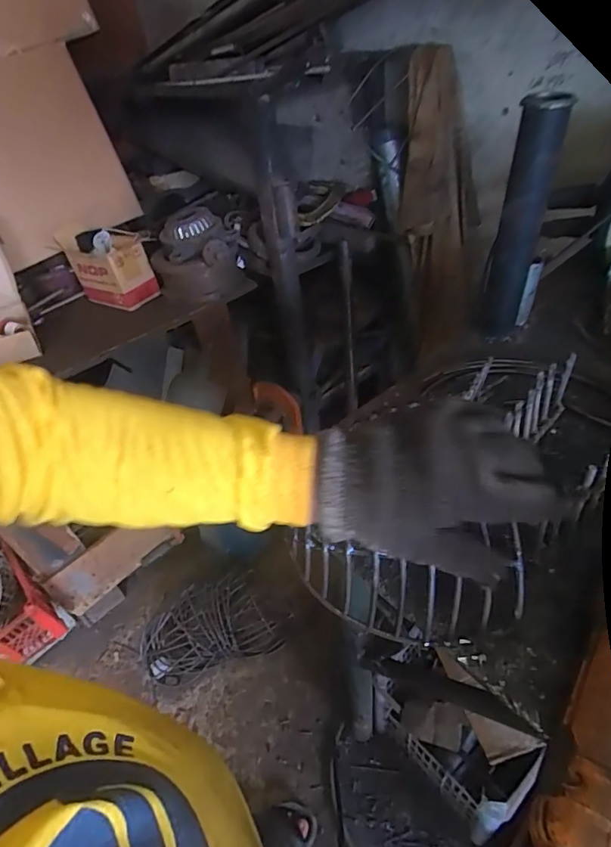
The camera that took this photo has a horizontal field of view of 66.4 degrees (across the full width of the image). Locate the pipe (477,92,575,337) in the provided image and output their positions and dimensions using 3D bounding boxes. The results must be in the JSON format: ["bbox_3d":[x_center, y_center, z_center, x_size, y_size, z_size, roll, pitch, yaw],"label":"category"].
[{"bbox_3d":[0.273,-0.247,0.602,0.053,0.295,0.046,14,47,20],"label":"pipe"}]

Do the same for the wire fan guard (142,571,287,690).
[{"bbox_3d":[-0.260,0.557,1.288,0.343,0.123,0.217,-17,44,-10],"label":"wire fan guard"}]

